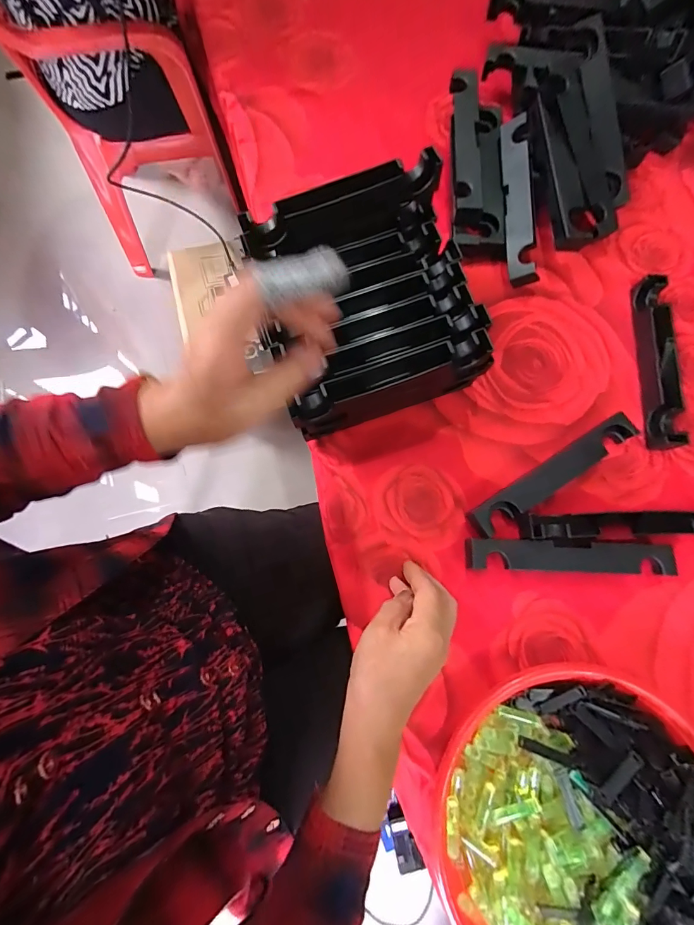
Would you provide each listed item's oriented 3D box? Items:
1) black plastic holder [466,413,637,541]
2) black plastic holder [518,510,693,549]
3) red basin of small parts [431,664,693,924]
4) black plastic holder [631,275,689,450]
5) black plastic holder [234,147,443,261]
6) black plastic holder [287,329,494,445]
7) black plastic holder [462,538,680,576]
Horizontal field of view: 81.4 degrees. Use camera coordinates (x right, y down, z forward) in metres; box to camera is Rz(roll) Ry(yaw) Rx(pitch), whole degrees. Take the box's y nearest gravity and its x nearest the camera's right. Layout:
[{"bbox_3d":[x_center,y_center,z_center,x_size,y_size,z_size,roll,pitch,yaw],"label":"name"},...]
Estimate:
[{"bbox_3d":[0.211,0.015,0.414,0.197,0.024,0.034,-32,78,-7],"label":"black plastic holder"},{"bbox_3d":[0.271,0.067,0.401,0.198,0.031,0.034,-1,76,0],"label":"black plastic holder"},{"bbox_3d":[0.193,0.302,0.329,0.232,0.057,0.237,0,76,1],"label":"red basin of small parts"},{"bbox_3d":[0.339,-0.111,0.443,0.025,0.035,0.196,5,76,2],"label":"black plastic holder"},{"bbox_3d":[-0.003,-0.243,0.383,0.194,0.041,0.028,-25,79,-6],"label":"black plastic holder"},{"bbox_3d":[0.043,-0.073,0.407,0.196,0.087,0.026,-20,77,-4],"label":"black plastic holder"},{"bbox_3d":[0.216,0.093,0.394,0.196,0.028,0.028,2,76,1],"label":"black plastic holder"}]

